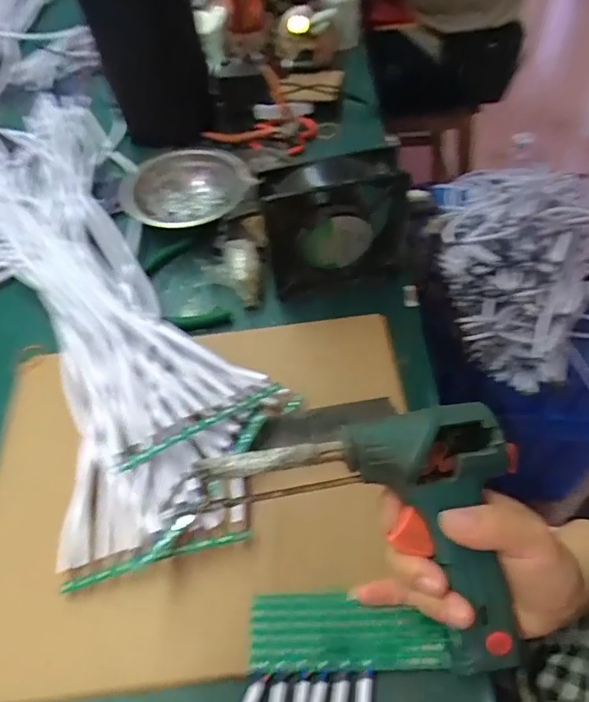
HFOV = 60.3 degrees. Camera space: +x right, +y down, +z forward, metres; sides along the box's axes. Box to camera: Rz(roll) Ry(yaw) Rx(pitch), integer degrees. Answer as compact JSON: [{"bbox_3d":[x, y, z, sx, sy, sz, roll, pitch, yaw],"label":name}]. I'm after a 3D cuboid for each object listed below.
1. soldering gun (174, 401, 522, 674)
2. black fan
[{"bbox_3d":[0.058,0.078,0.297,0.186,0.048,0.121,34,88,2],"label":"soldering gun"},{"bbox_3d":[0.034,-0.104,0.435,0.119,0.115,0.043,-10,55,-4],"label":"black fan"}]

